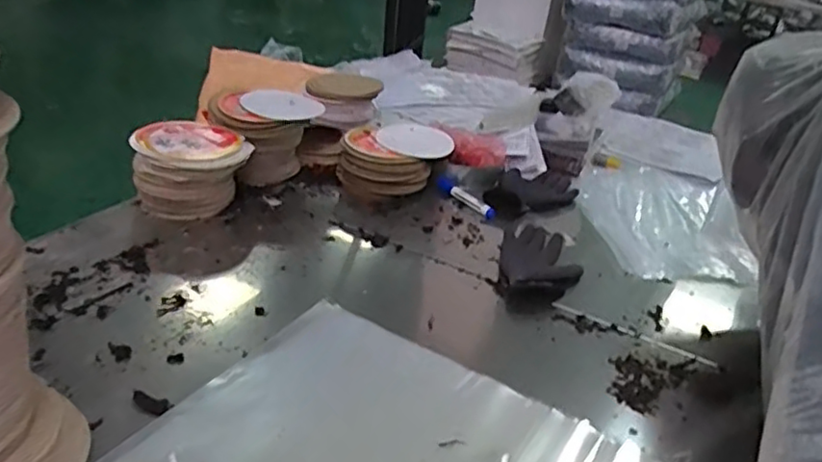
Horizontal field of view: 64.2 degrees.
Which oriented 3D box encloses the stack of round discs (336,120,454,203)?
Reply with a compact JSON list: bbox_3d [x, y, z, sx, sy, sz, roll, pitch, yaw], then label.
[{"bbox_3d":[-0.032,-0.132,1.156,0.162,0.065,0.183,22,32,24],"label":"stack of round discs"}]

